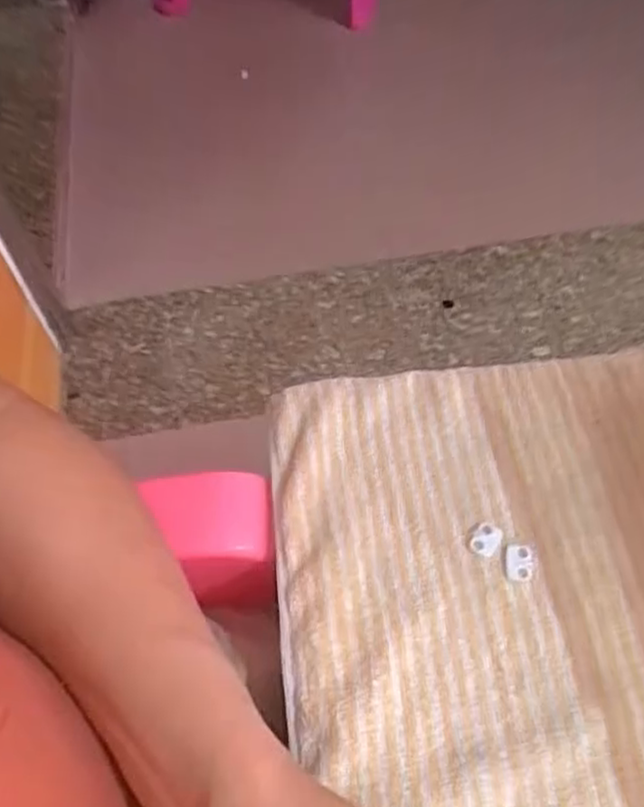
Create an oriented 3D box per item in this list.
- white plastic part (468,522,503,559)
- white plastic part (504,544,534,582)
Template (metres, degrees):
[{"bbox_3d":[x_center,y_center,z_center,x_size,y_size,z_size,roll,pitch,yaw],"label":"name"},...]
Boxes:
[{"bbox_3d":[0.082,0.068,0.358,0.013,0.004,0.017,29,62,18],"label":"white plastic part"},{"bbox_3d":[0.097,0.078,0.351,0.014,0.004,0.019,7,58,5],"label":"white plastic part"}]

